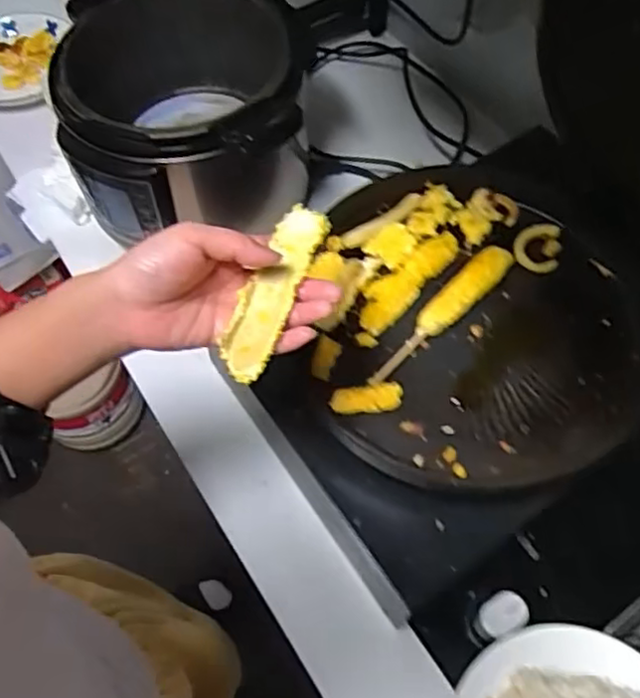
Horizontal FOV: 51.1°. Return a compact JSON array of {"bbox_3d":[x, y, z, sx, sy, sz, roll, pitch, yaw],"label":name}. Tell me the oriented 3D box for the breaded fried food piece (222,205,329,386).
[{"bbox_3d":[-0.029,-0.040,0.430,0.030,0.011,0.130,17,65,11],"label":"breaded fried food piece"}]

